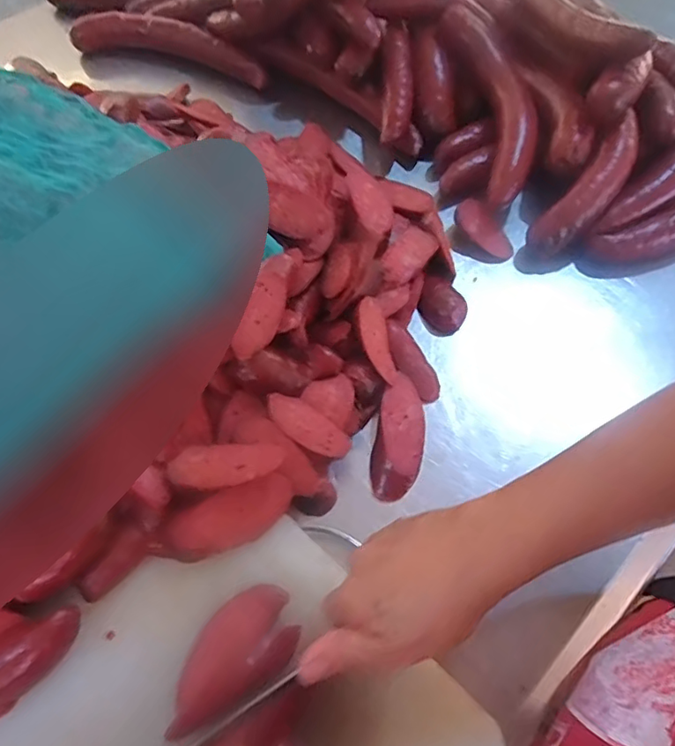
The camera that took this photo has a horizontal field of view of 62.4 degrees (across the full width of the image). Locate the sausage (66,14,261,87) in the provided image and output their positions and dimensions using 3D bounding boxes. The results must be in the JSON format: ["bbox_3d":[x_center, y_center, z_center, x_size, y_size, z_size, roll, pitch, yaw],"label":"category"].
[{"bbox_3d":[-0.220,-0.434,0.736,0.285,0.034,0.058,21,63,12],"label":"sausage"}]

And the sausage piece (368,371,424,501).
[{"bbox_3d":[0.049,0.049,0.447,0.039,0.017,0.102,8,61,6],"label":"sausage piece"}]

